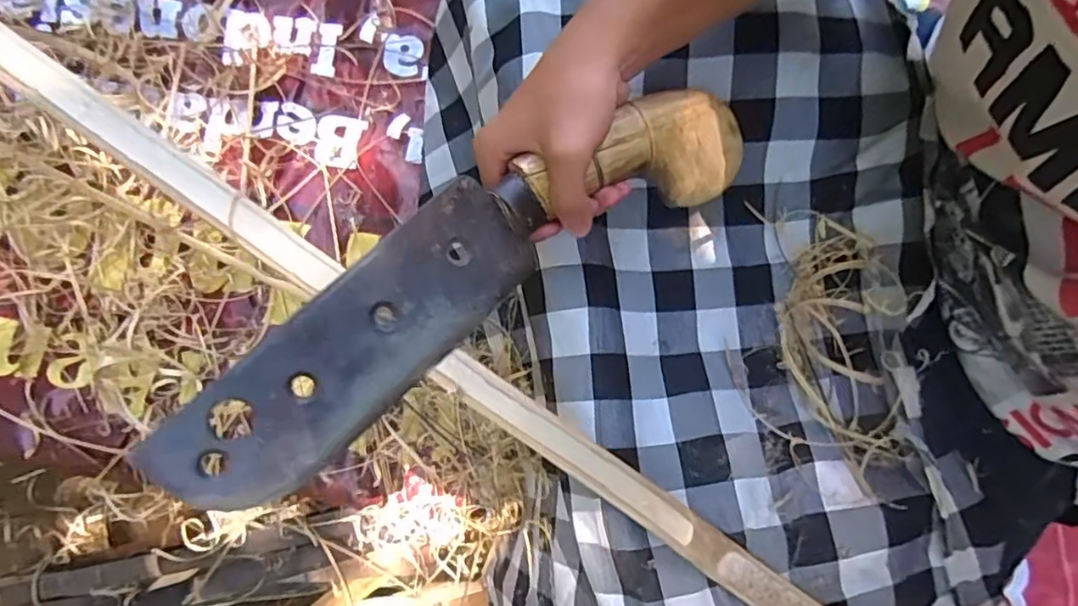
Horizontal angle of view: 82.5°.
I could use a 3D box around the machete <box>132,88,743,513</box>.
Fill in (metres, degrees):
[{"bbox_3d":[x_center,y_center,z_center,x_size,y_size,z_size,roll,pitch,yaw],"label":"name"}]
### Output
[{"bbox_3d":[-0.032,-0.024,0.349,0.367,0.036,0.082,-35,106,-16],"label":"machete"}]

